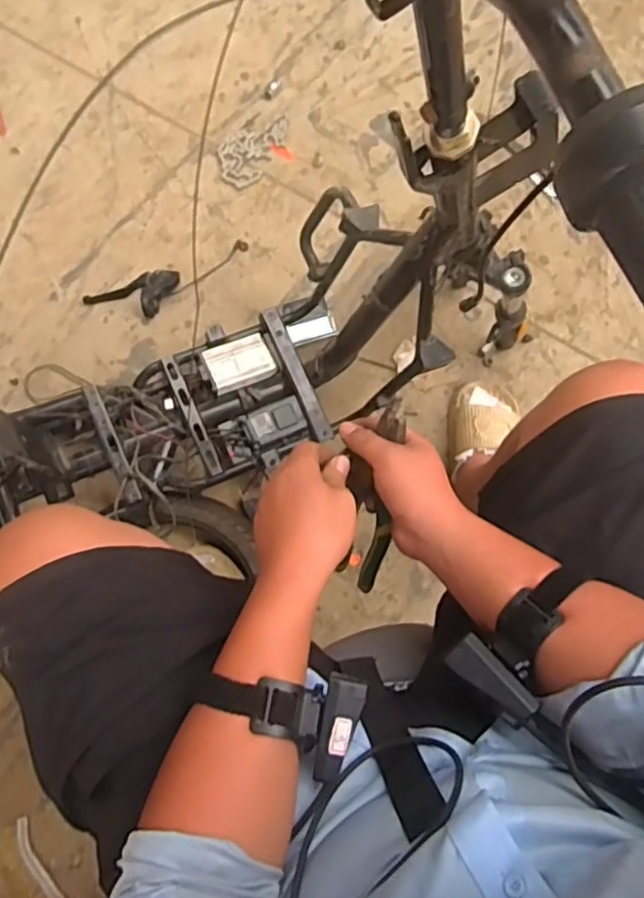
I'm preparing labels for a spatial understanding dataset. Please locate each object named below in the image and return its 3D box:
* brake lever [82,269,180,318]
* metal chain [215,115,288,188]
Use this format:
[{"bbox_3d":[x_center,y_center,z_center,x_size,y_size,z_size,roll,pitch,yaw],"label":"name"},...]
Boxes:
[{"bbox_3d":[-0.321,-0.261,1.118,0.162,0.033,0.079,-24,80,-6],"label":"brake lever"},{"bbox_3d":[-0.135,-0.564,1.209,0.093,0.012,0.173,28,79,5],"label":"metal chain"}]

